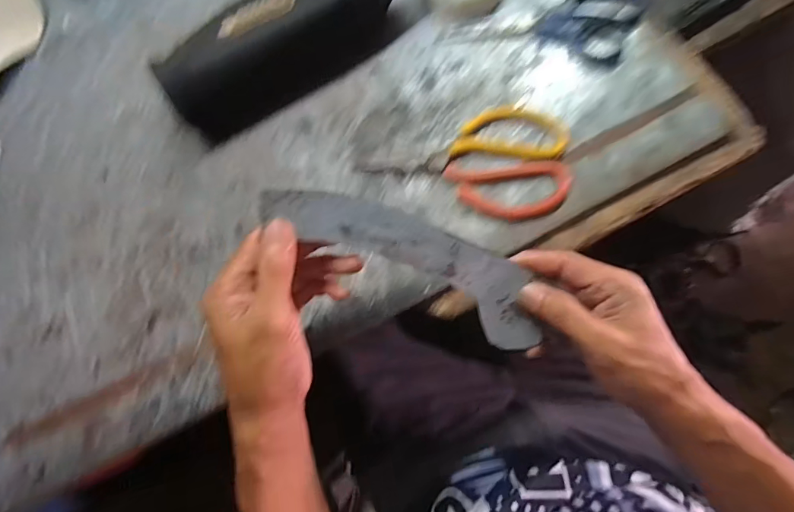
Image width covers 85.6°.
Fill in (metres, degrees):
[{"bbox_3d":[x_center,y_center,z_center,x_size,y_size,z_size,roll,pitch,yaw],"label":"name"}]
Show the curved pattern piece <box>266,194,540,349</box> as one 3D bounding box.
[{"bbox_3d":[0.013,0.002,0.288,0.202,0.013,0.051,26,77,-12],"label":"curved pattern piece"}]

